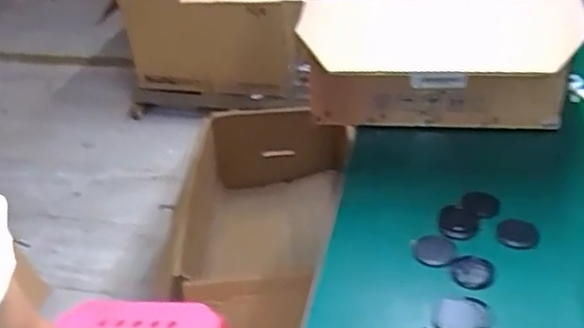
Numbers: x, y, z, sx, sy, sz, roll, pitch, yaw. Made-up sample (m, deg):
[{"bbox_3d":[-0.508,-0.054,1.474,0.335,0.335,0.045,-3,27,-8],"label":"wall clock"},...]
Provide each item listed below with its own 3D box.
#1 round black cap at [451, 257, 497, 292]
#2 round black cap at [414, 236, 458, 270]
[{"bbox_3d":[0.215,0.129,0.738,0.048,0.006,0.050,-3,35,2],"label":"round black cap"},{"bbox_3d":[0.177,0.108,0.770,0.048,0.009,0.053,13,38,22],"label":"round black cap"}]

